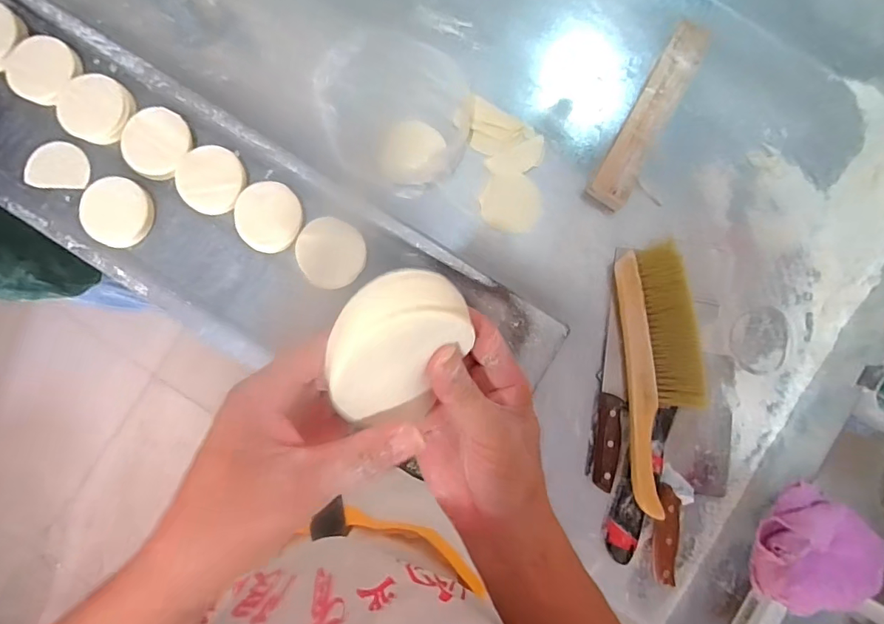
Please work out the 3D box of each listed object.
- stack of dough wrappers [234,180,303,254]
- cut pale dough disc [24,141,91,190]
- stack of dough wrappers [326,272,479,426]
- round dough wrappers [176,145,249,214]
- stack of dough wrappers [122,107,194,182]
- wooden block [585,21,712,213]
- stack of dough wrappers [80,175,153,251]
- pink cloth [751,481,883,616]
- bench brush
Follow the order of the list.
[{"bbox_3d":[-0.225,-0.124,0.600,0.079,0.015,0.089,4,86,0],"label":"stack of dough wrappers"},{"bbox_3d":[-0.514,-0.198,0.621,0.090,0.013,0.062,4,86,0],"label":"cut pale dough disc"},{"bbox_3d":[-0.023,0.023,0.257,0.074,0.019,0.093,27,103,-35],"label":"stack of dough wrappers"},{"bbox_3d":[-0.300,-0.172,0.602,0.080,0.015,0.090,-28,86,-2],"label":"round dough wrappers"},{"bbox_3d":[-0.374,-0.222,0.605,0.086,0.010,0.089,24,86,2],"label":"stack of dough wrappers"},{"bbox_3d":[0.285,-0.267,0.634,0.049,0.033,0.274,29,86,2],"label":"wooden block"},{"bbox_3d":[-0.420,-0.132,0.599,0.082,0.015,0.088,-43,87,-3],"label":"stack of dough wrappers"},{"bbox_3d":[0.417,0.277,0.515,0.134,0.033,0.128,42,87,3],"label":"pink cloth"},{"bbox_3d":[0.293,0.082,0.608,0.109,0.035,0.348,-3,86,0],"label":"bench brush"}]

